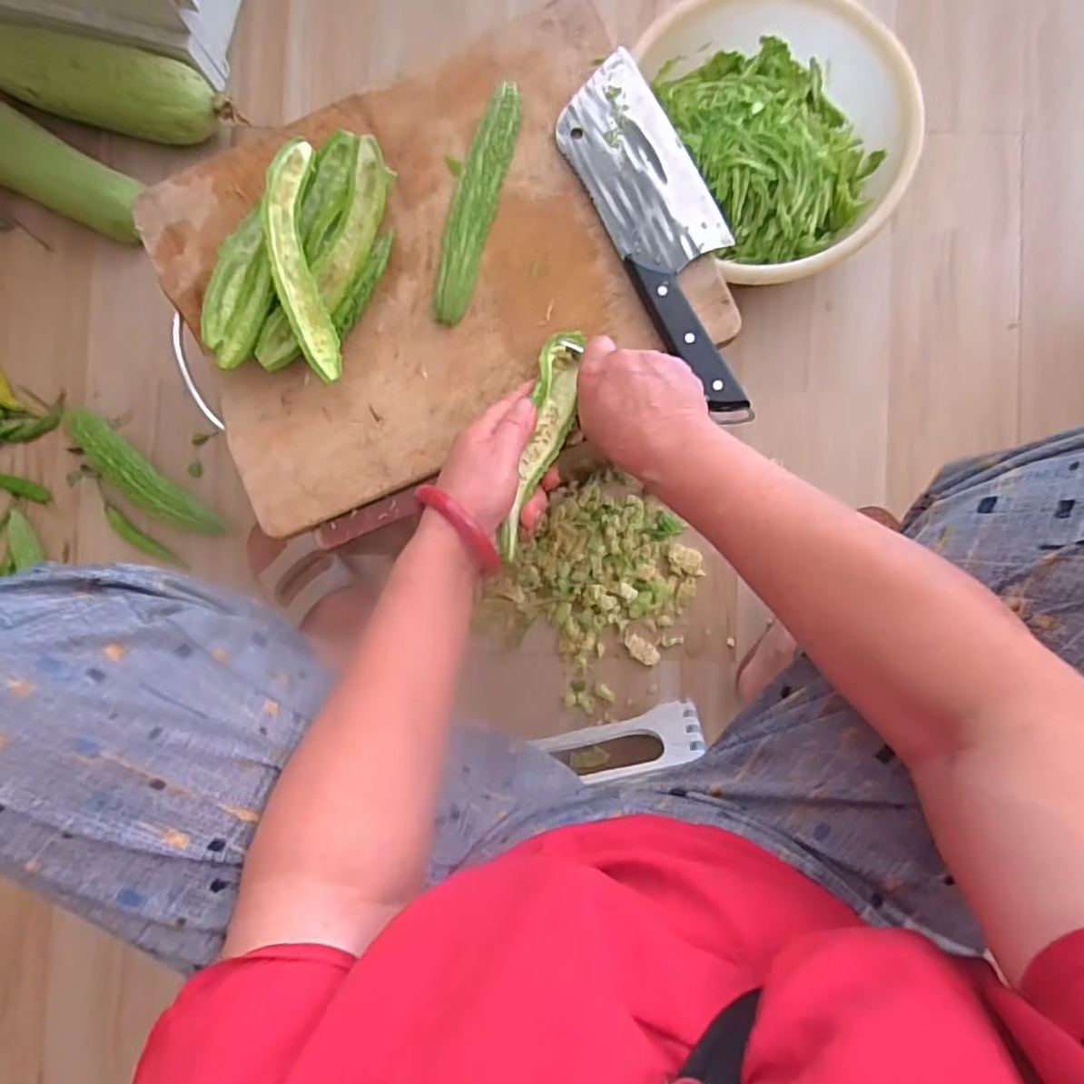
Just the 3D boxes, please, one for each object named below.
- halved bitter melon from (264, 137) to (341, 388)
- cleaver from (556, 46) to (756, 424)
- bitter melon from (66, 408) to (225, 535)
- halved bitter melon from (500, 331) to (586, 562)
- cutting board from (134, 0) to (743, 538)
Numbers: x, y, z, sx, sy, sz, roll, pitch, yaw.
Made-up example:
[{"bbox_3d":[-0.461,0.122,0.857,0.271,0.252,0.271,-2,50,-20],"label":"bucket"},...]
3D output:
[{"bbox_3d":[-0.173,-0.201,0.457,0.033,0.022,0.168,-7,87,1],"label":"halved bitter melon"},{"bbox_3d":[0.097,-0.226,0.474,0.081,0.031,0.281,-27,87,0],"label":"cleaver"},{"bbox_3d":[-0.462,-0.075,0.728,0.224,0.035,0.053,41,91,3],"label":"bitter melon"},{"bbox_3d":[0.000,-0.070,0.451,0.032,0.016,0.173,15,75,0],"label":"halved bitter melon"},{"bbox_3d":[-0.087,-0.211,0.494,0.385,0.025,0.293,-23,87,1],"label":"cutting board"}]

